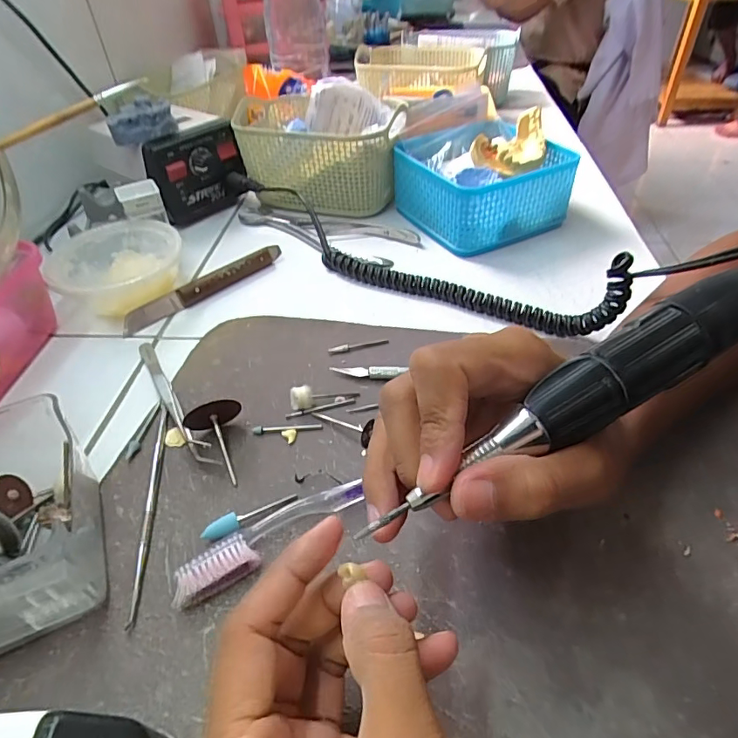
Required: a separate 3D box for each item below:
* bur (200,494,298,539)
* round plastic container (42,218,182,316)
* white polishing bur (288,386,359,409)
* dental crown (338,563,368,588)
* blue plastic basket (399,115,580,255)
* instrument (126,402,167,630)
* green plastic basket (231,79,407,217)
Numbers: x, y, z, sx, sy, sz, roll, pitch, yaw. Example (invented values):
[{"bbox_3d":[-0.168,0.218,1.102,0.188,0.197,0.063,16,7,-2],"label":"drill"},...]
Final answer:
[{"bbox_3d":[-0.061,0.075,0.256,0.049,0.008,0.010,-28,48,-24],"label":"bur"},{"bbox_3d":[-0.207,-0.081,0.419,0.099,0.048,0.102,-2,43,2],"label":"round plastic container"},{"bbox_3d":[-0.028,0.016,0.313,0.042,0.013,0.011,-10,43,-7],"label":"white polishing bur"},{"bbox_3d":[-0.006,0.070,0.171,0.010,0.005,0.006,-4,43,0],"label":"dental crown"},{"bbox_3d":[0.105,-0.177,0.478,0.140,0.069,0.127,-21,45,-18],"label":"blue plastic basket"},{"bbox_3d":[-0.119,0.069,0.270,0.008,0.006,0.134,-9,43,-5],"label":"instrument"},{"bbox_3d":[-0.048,-0.228,0.527,0.168,0.092,0.120,10,44,15],"label":"green plastic basket"}]

